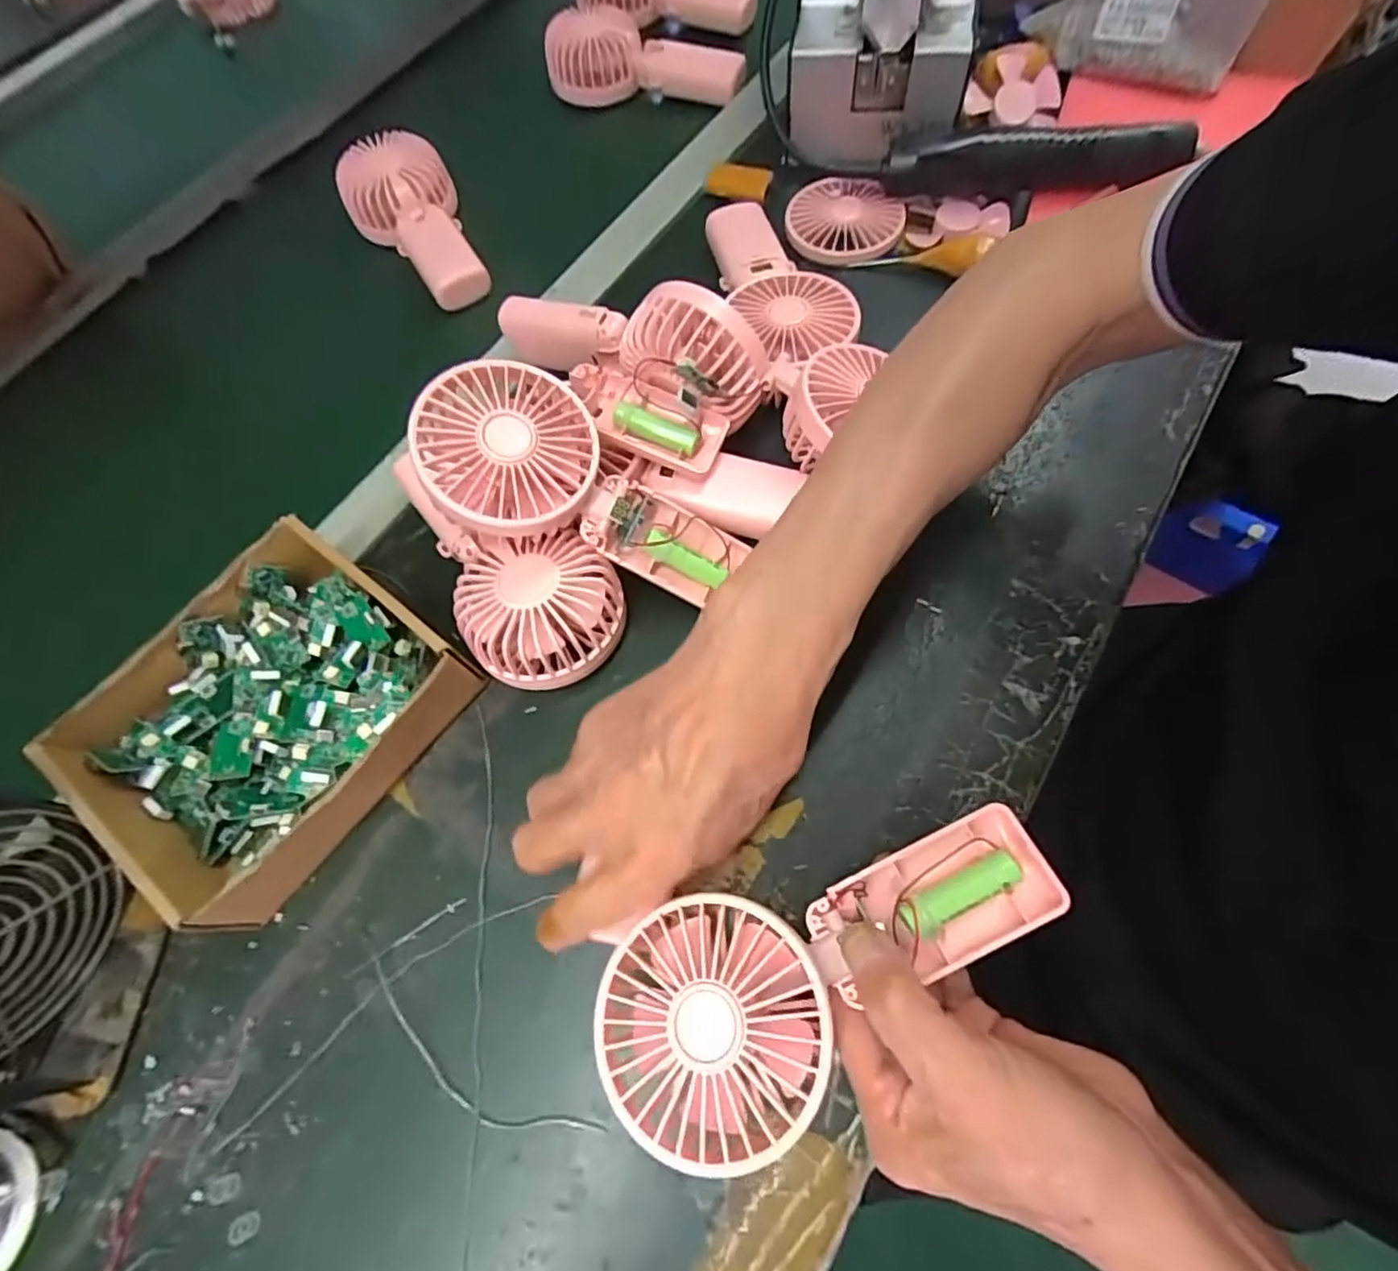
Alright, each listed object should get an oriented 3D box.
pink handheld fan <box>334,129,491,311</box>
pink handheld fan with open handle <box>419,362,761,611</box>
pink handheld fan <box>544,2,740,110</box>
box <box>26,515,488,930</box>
[{"bbox_3d":[-0.228,-0.333,0.507,0.092,0.041,0.180,-27,67,-6],"label":"pink handheld fan"},{"bbox_3d":[-0.058,-0.073,0.337,0.183,0.041,0.088,27,67,-22],"label":"pink handheld fan with open handle"},{"bbox_3d":[-0.052,-0.533,0.579,0.185,0.051,0.062,2,67,7],"label":"pink handheld fan"},{"bbox_3d":[-0.217,0.041,0.329,0.149,0.048,0.172,35,74,18],"label":"box"}]

